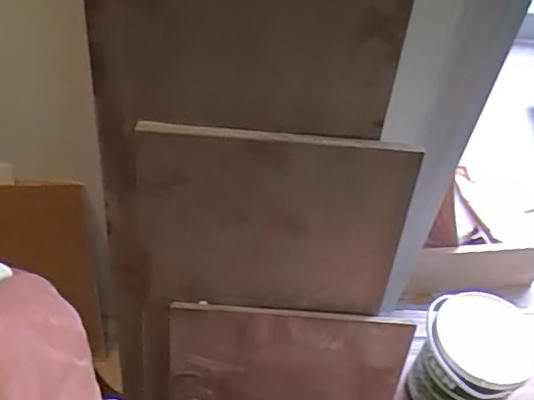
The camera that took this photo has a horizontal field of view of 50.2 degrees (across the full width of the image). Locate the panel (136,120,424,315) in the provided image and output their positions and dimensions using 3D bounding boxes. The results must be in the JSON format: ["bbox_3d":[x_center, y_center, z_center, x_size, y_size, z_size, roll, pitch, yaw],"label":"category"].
[{"bbox_3d":[0.008,0.035,0.733,0.338,0.257,0.030,4,33,-5],"label":"panel"}]

